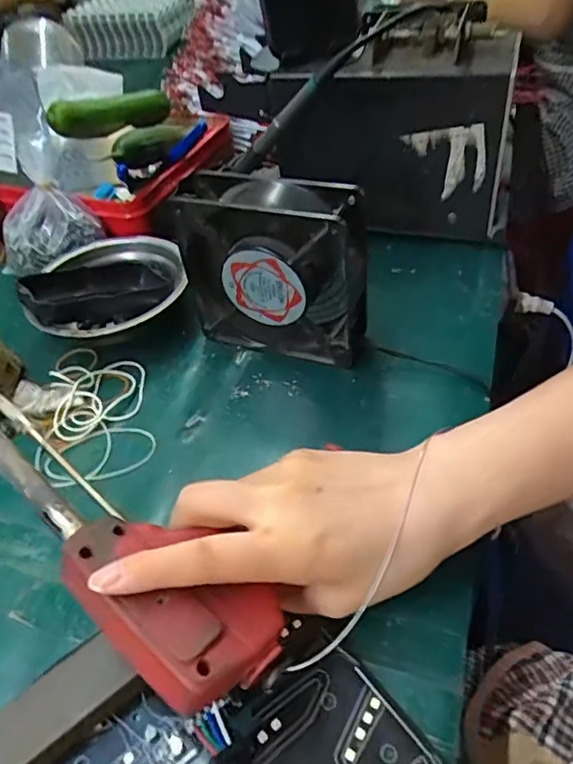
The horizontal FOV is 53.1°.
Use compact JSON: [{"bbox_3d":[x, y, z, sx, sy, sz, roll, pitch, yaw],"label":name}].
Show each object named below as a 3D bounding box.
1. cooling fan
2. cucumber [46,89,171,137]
[{"bbox_3d":[-0.008,-0.076,0.396,0.122,0.124,0.044,12,47,19],"label":"cooling fan"},{"bbox_3d":[-0.162,-0.250,0.535,0.023,0.035,0.127,30,43,33],"label":"cucumber"}]

